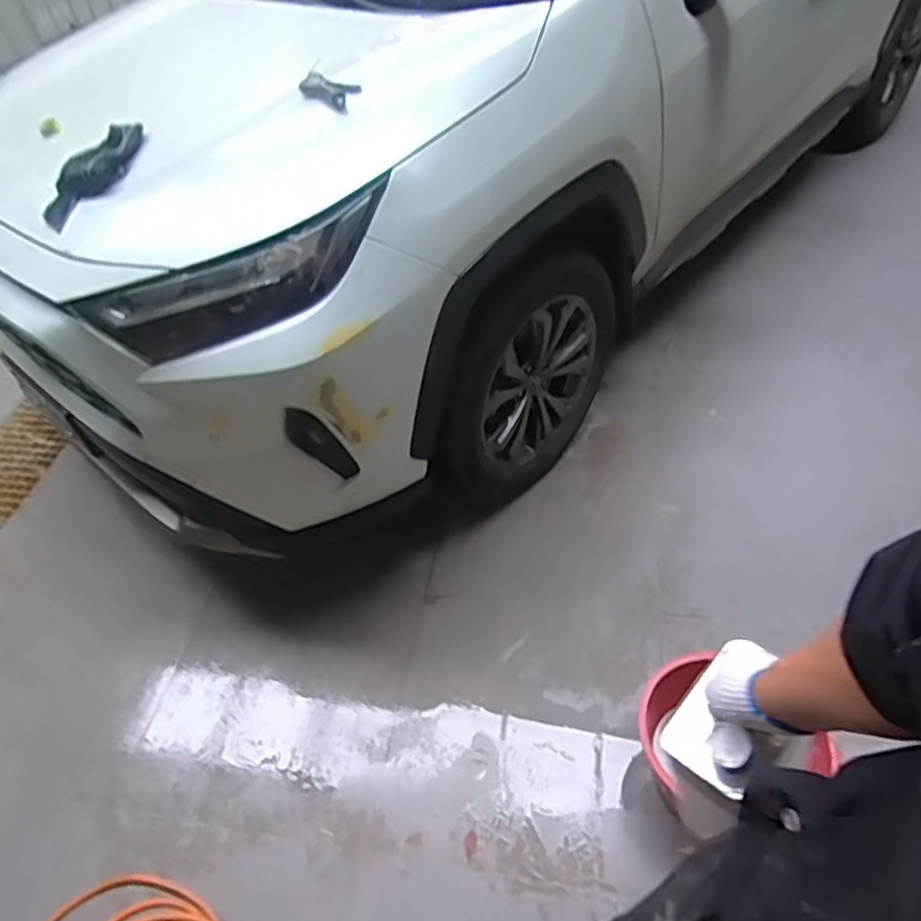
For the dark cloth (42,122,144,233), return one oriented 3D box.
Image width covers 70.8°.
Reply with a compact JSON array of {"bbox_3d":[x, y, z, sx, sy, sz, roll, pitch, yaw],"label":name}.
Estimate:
[{"bbox_3d":[-0.710,-0.565,1.257,0.104,0.059,0.269,24,72,23],"label":"dark cloth"}]

